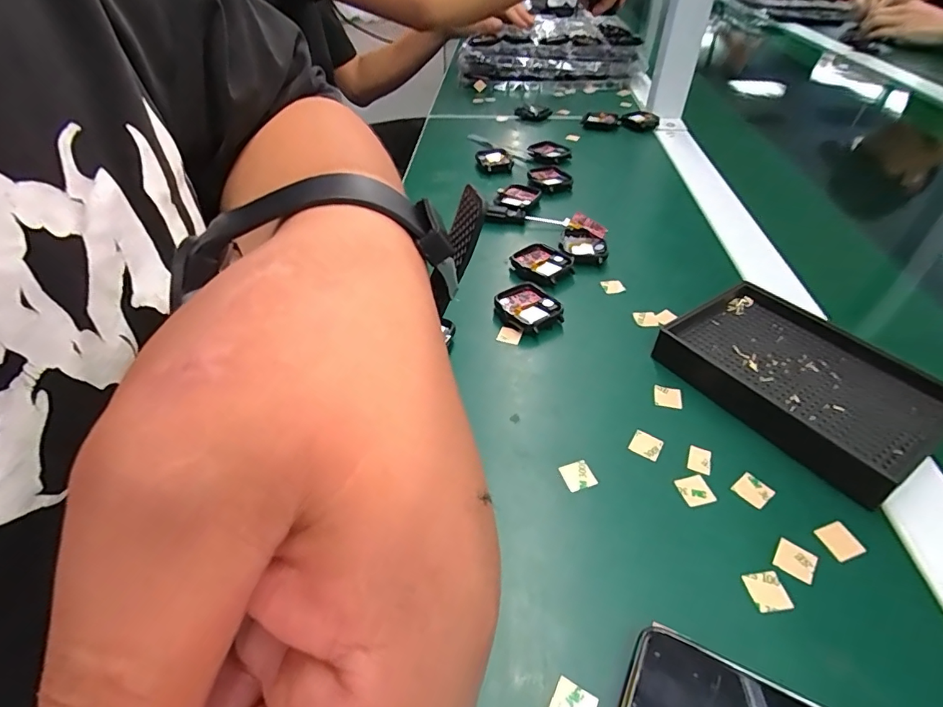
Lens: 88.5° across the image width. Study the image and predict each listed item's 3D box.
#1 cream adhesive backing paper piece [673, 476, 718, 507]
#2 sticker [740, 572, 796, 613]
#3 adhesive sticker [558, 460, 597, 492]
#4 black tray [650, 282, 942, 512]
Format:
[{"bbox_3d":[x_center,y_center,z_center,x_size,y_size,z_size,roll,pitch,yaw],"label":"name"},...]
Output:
[{"bbox_3d":[0.112,0.069,0.244,0.015,0.004,0.015,-13,50,-5],"label":"cream adhesive backing paper piece"},{"bbox_3d":[0.127,0.103,0.209,0.015,0.004,0.015,-6,44,-4],"label":"sticker"},{"bbox_3d":[0.055,0.064,0.253,0.015,0.004,0.015,-21,53,-8],"label":"adhesive sticker"},{"bbox_3d":[0.191,0.011,0.283,0.091,0.022,0.134,-25,49,-24],"label":"black tray"}]

